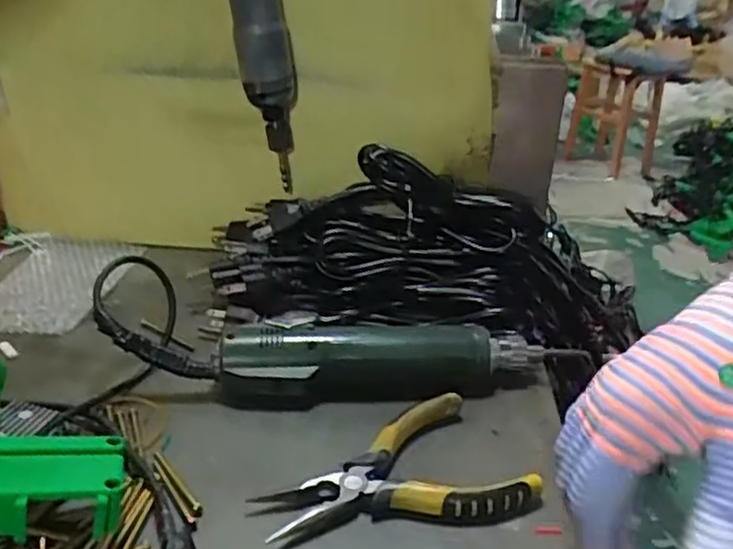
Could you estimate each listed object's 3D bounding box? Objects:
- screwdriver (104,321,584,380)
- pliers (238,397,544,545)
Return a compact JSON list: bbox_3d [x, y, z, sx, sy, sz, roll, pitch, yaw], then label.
[{"bbox_3d":[-0.006,0.059,0.475,0.305,0.041,0.044,0,27,-7],"label":"screwdriver"},{"bbox_3d":[0.016,0.116,0.387,0.140,0.020,0.087,-10,30,-26],"label":"pliers"}]

